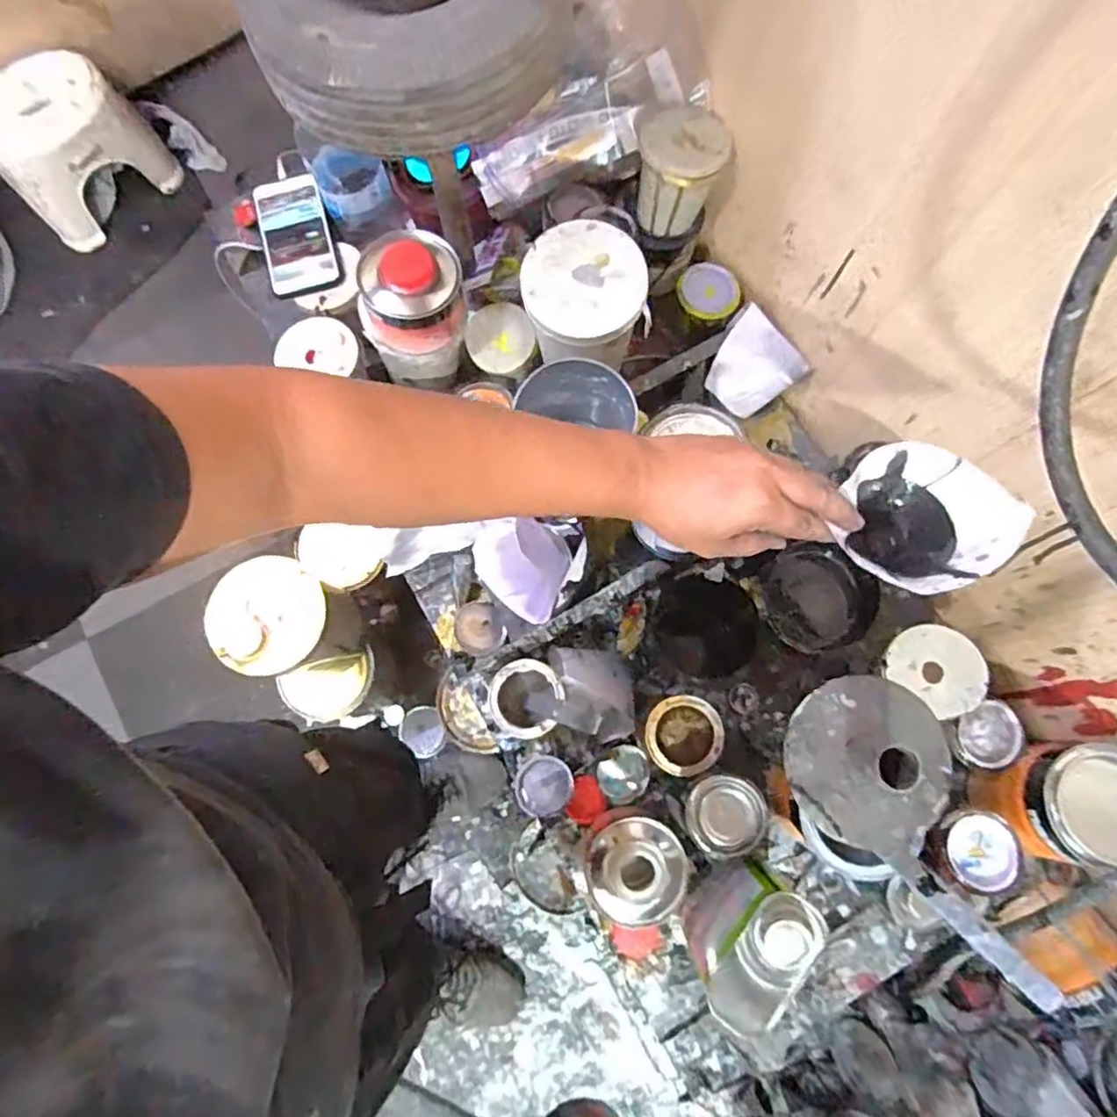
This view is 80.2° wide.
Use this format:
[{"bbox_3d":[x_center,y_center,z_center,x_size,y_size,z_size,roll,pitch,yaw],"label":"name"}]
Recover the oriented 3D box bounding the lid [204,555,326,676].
[{"bbox_3d":[-0.403,0.078,0.918,0.149,0.015,0.153,2,83,-17],"label":"lid"}]

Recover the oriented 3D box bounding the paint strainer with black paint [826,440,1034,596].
[{"bbox_3d":[0.262,-0.027,0.502,0.107,0.086,0.107,0,77,1],"label":"paint strainer with black paint"}]

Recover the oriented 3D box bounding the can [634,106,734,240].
[{"bbox_3d":[0.127,-0.408,0.709,0.088,0.089,0.091,0,77,1],"label":"can"}]

